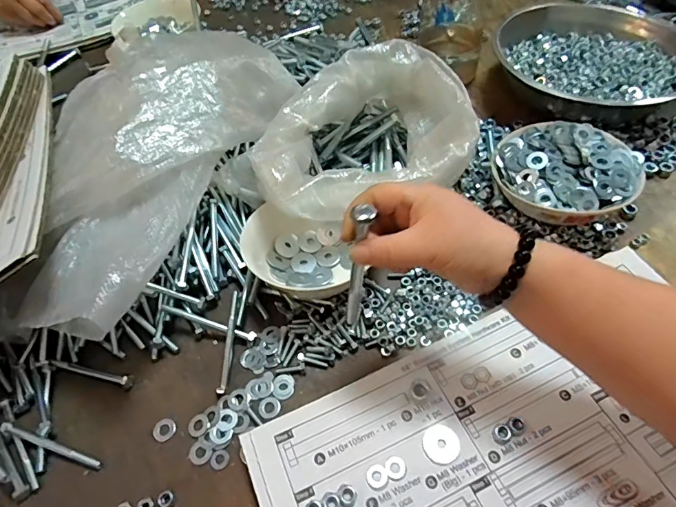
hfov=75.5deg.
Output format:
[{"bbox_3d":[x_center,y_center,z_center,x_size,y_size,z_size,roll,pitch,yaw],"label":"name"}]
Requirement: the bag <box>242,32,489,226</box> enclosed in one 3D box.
[{"bbox_3d":[0.029,-0.128,0.480,0.225,0.112,0.185,-11,54,-2],"label":"bag"}]

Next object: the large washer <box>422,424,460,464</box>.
[{"bbox_3d":[0.083,0.152,0.350,0.028,0.004,0.028,-3,54,4],"label":"large washer"}]

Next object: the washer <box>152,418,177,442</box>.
[{"bbox_3d":[-0.156,0.159,0.394,0.019,0.005,0.020,-3,54,4],"label":"washer"}]

